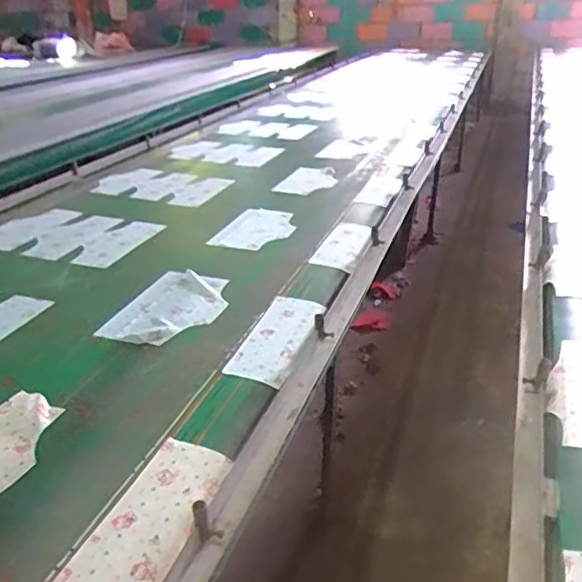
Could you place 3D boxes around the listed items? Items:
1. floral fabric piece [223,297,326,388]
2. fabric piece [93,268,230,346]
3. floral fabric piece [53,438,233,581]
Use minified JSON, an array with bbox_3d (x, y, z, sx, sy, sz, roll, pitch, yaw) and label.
[{"bbox_3d":[-0.024,0.097,1.235,0.130,0.015,0.340,8,28,17],"label":"floral fabric piece"},{"bbox_3d":[-0.271,0.028,1.351,0.220,0.018,0.323,7,27,15],"label":"fabric piece"},{"bbox_3d":[-0.194,0.322,0.784,0.131,0.018,0.313,9,28,18],"label":"floral fabric piece"}]

